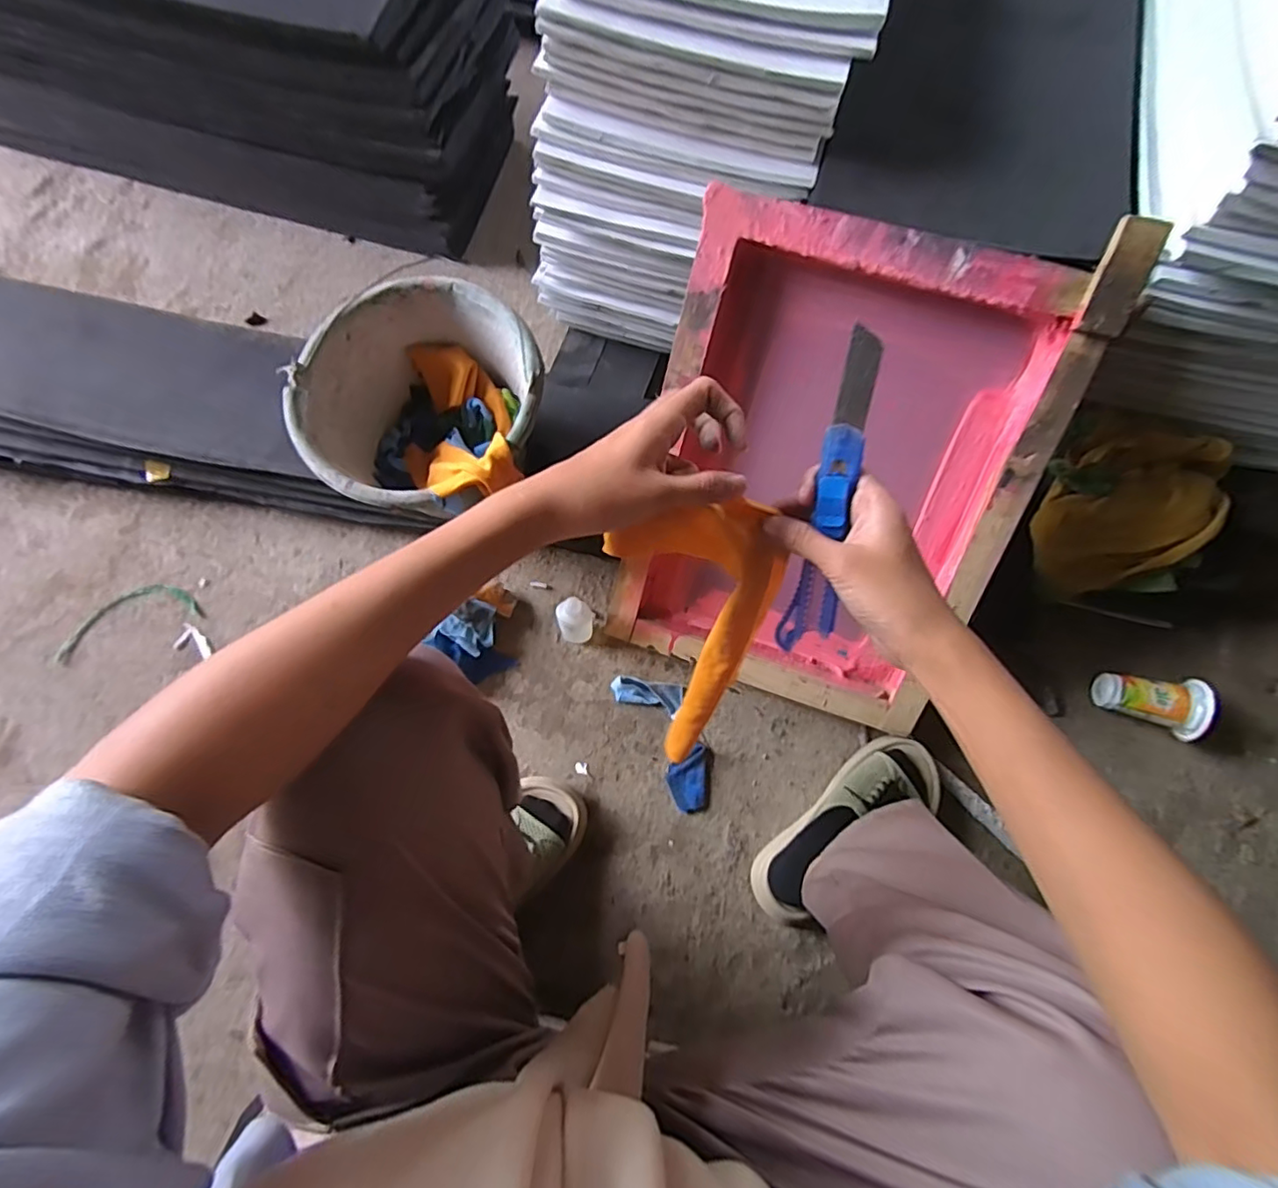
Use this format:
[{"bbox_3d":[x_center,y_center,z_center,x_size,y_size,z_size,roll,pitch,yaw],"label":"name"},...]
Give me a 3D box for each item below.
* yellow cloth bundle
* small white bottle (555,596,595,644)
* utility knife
[{"bbox_3d":[0.564,-0.096,0.680,0.173,0.113,0.158,-8,72,-4],"label":"yellow cloth bundle"},{"bbox_3d":[-0.075,0.033,0.698,0.041,0.091,0.032,-11,72,-5],"label":"small white bottle"},{"bbox_3d":[0.111,-0.049,0.330,0.028,0.012,0.179,7,111,1],"label":"utility knife"}]

